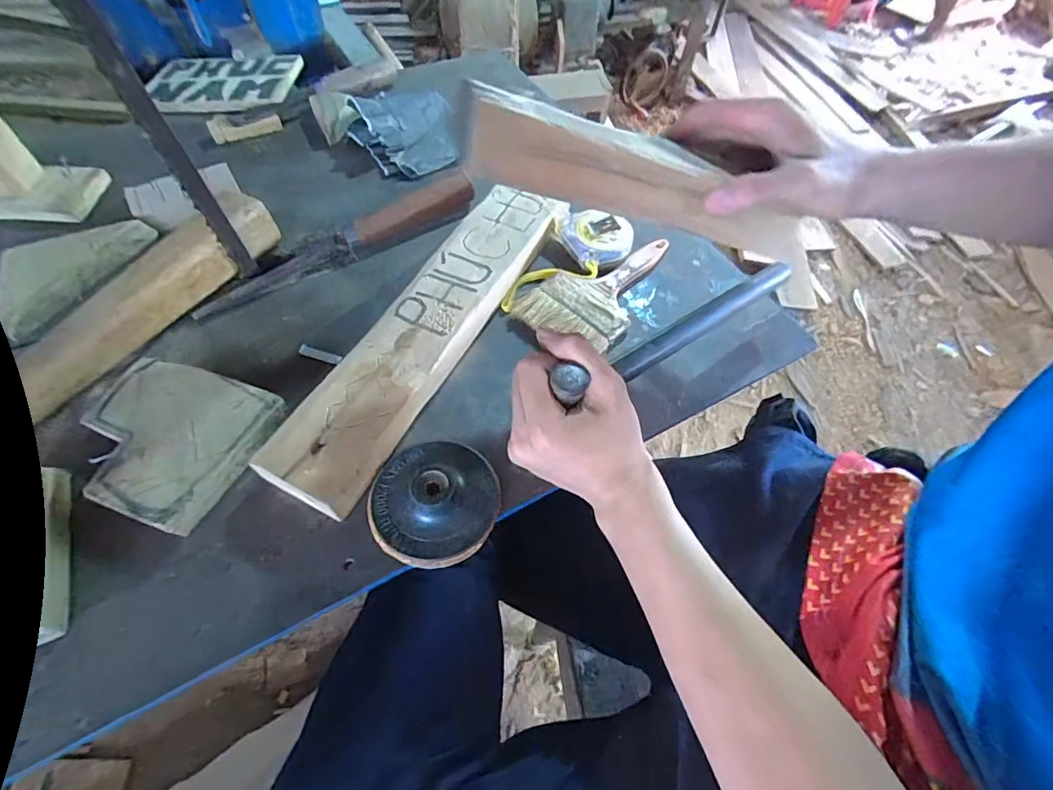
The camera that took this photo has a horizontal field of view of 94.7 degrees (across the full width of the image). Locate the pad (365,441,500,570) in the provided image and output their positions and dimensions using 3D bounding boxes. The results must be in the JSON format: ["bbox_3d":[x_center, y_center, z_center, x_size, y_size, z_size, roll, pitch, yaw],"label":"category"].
[{"bbox_3d":[-0.065,0.071,0.339,0.087,0.028,0.090,20,61,8],"label":"pad"}]

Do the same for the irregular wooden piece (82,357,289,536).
[{"bbox_3d":[-0.260,0.030,0.354,0.123,0.026,0.109,21,61,9],"label":"irregular wooden piece"}]

